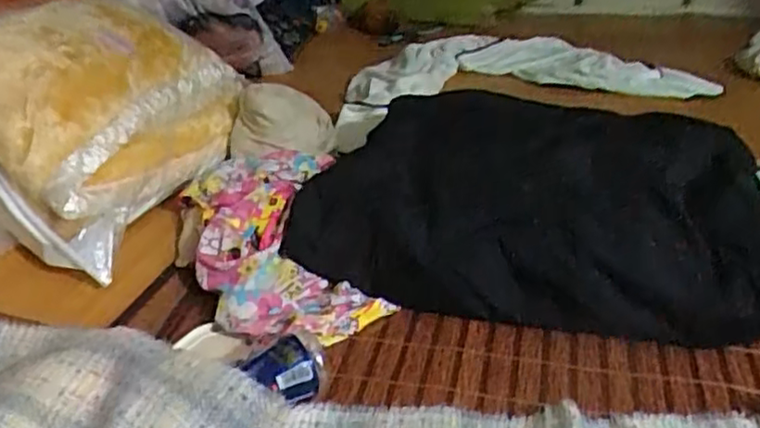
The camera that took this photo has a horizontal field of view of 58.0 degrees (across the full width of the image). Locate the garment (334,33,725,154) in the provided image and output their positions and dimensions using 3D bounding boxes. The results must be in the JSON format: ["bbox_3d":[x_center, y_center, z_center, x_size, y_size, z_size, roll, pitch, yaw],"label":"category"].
[{"bbox_3d":[0.230,-0.266,1.291,0.691,0.069,0.394,-9,30,-11],"label":"garment"}]

